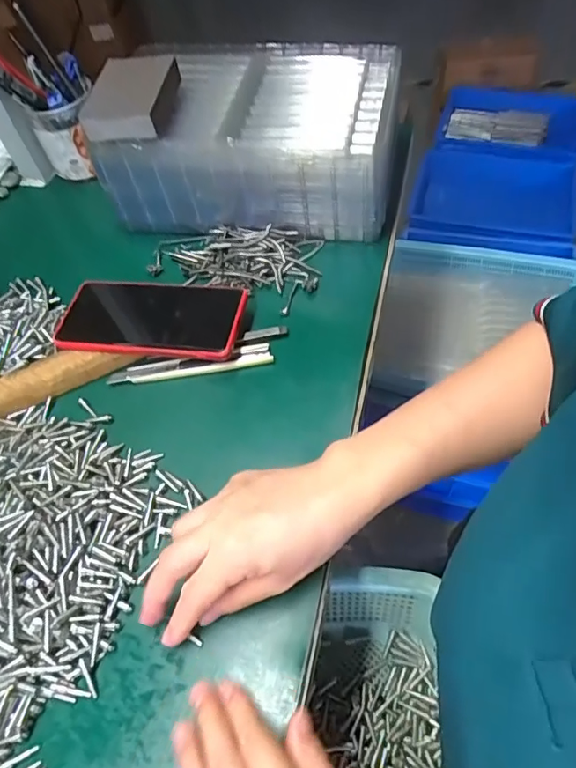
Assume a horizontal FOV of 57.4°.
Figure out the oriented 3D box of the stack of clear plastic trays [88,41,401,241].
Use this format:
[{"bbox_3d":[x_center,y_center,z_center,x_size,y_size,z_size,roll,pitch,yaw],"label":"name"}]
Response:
[{"bbox_3d":[-0.033,-0.246,0.539,0.274,0.113,0.162,4,55,9],"label":"stack of clear plastic trays"}]

